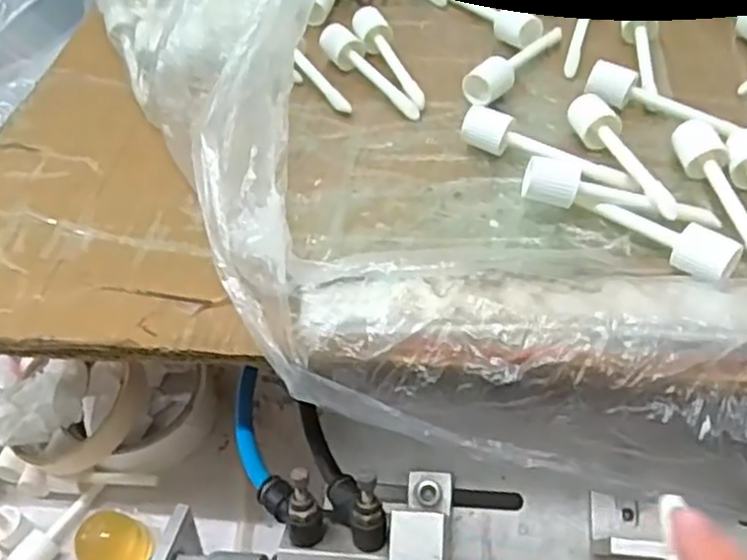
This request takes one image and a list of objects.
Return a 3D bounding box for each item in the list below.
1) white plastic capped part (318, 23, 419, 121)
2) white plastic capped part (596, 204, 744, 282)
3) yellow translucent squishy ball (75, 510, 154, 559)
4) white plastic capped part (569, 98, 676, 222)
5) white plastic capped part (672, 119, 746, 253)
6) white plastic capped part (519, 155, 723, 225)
[{"bbox_3d":[-0.002,-0.111,0.388,0.017,0.017,0.081,-31,54,-15],"label":"white plastic capped part"},{"bbox_3d":[0.115,-0.017,0.289,0.015,0.016,0.057,-39,56,-21],"label":"white plastic capped part"},{"bbox_3d":[-0.136,0.140,0.380,0.030,0.032,0.034,34,64,30],"label":"yellow translucent squishy ball"},{"bbox_3d":[0.113,-0.053,0.323,0.018,0.016,0.083,-20,52,-7],"label":"white plastic capped part"},{"bbox_3d":[0.146,-0.036,0.305,0.019,0.016,0.082,-5,51,5],"label":"white plastic capped part"},{"bbox_3d":[0.104,-0.035,0.302,0.082,0.015,0.018,12,49,-1],"label":"white plastic capped part"}]

